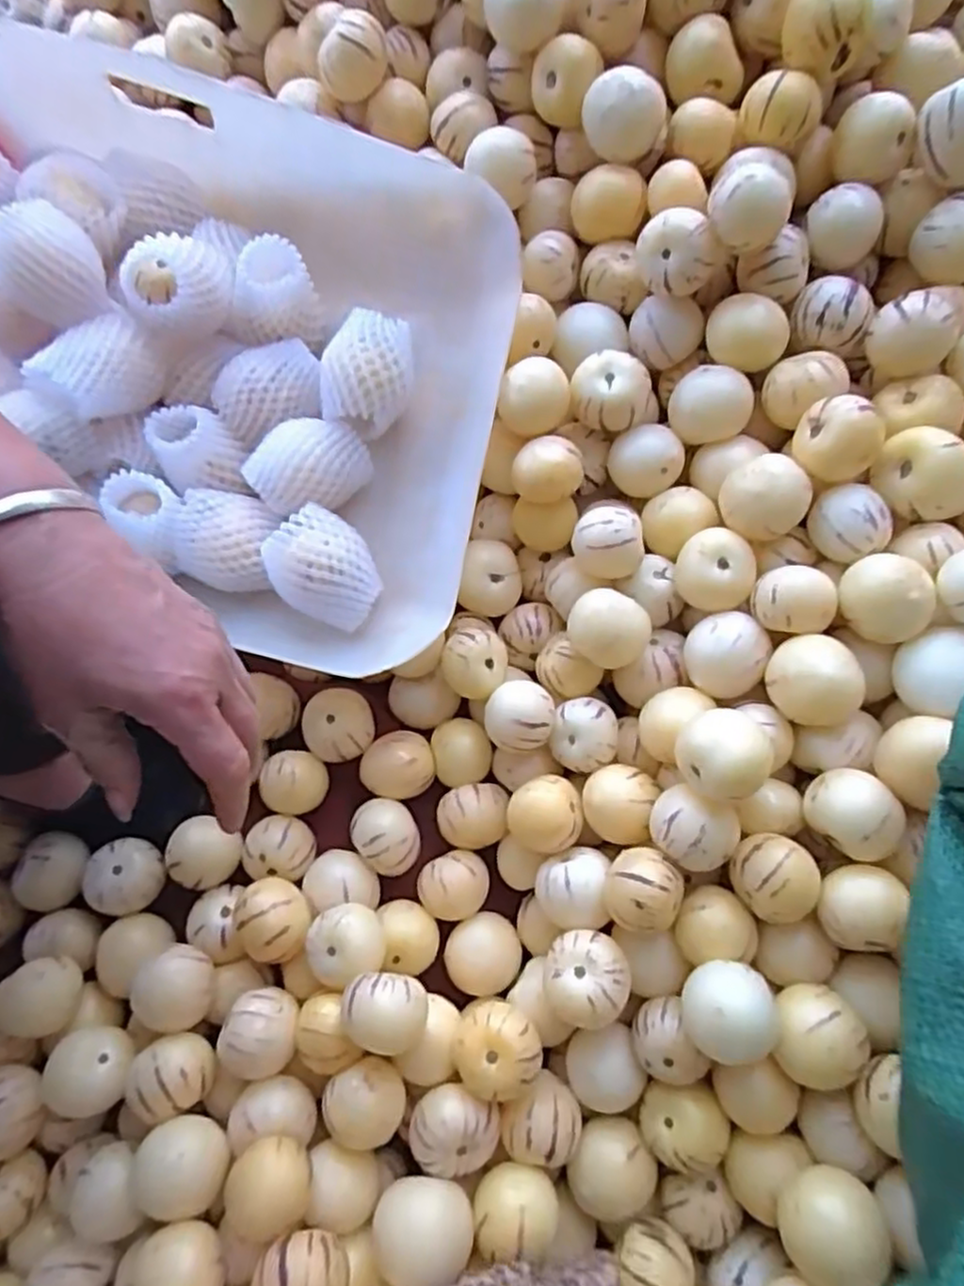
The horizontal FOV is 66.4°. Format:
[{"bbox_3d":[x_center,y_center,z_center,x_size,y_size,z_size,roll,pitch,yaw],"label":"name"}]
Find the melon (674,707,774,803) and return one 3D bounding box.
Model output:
[{"bbox_3d":[0.136,0.066,0.427,0.043,0.057,0.050,-10,77,-4],"label":"melon"}]

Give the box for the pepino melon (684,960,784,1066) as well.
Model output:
[{"bbox_3d":[0.134,0.200,0.402,0.049,0.046,0.049,0,76,-2],"label":"pepino melon"}]

